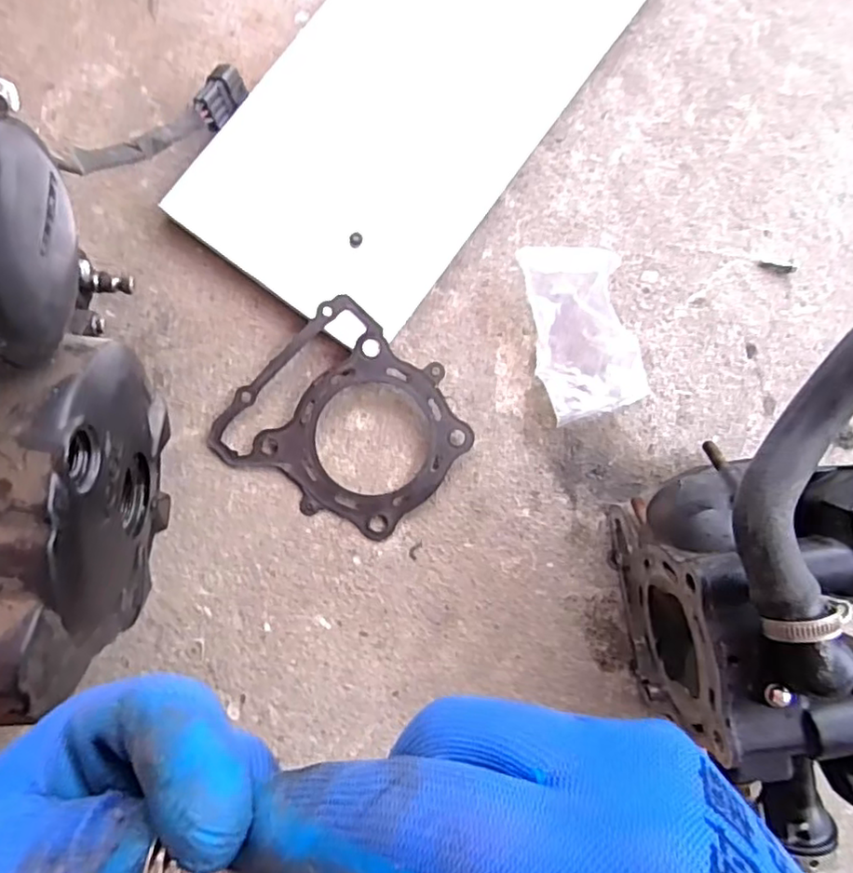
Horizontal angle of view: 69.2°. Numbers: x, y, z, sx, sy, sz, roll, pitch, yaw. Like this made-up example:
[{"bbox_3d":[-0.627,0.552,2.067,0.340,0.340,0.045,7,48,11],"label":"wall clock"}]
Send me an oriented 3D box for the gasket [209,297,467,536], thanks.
[{"bbox_3d":[-0.049,-0.008,0.416,0.140,0.005,0.129,36,88,-7],"label":"gasket"}]

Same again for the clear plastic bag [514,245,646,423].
[{"bbox_3d":[0.110,-0.076,0.433,0.072,0.021,0.119,-17,93,-8],"label":"clear plastic bag"}]

